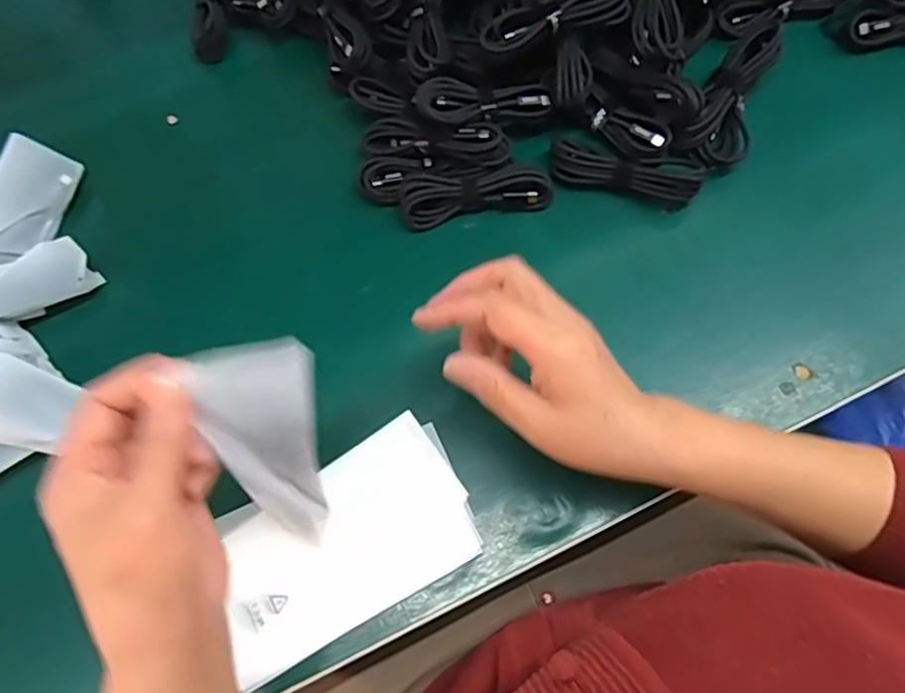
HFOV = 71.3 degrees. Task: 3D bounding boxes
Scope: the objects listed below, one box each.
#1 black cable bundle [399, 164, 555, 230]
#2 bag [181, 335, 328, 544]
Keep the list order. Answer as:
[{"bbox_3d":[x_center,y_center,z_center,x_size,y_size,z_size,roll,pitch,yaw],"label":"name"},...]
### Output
[{"bbox_3d":[0.017,-0.113,0.466,0.110,0.024,0.030,-11,69,-2],"label":"black cable bundle"},{"bbox_3d":[-0.086,0.053,0.323,0.050,0.137,0.022,-13,39,-6],"label":"bag"}]

